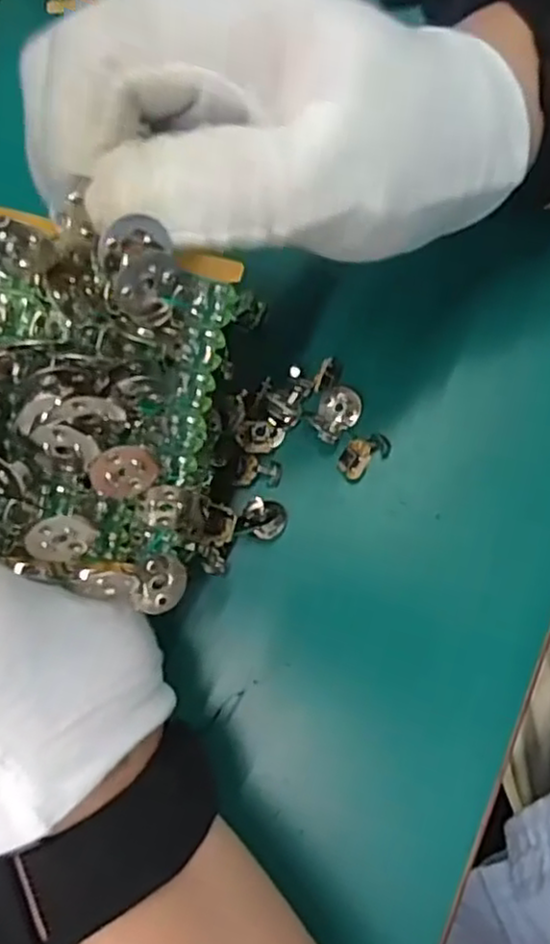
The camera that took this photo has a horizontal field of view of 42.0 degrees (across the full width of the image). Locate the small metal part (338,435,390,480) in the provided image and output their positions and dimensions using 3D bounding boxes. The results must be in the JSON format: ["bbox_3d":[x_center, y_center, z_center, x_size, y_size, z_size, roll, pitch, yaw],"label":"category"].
[{"bbox_3d":[0.030,-0.006,0.249,0.018,0.009,0.012,-33,77,-6],"label":"small metal part"}]

